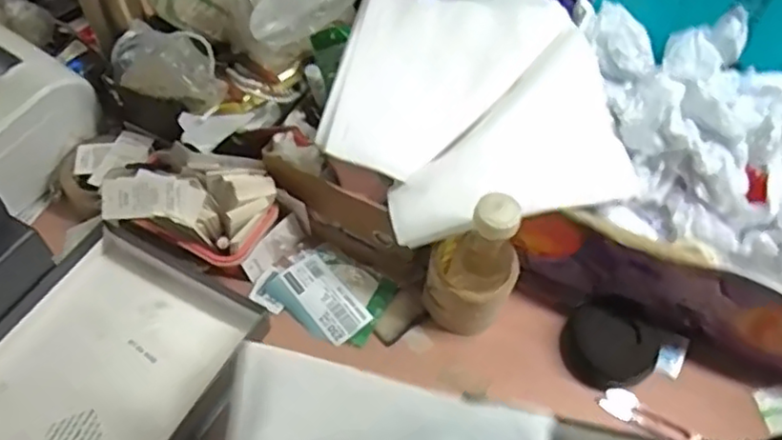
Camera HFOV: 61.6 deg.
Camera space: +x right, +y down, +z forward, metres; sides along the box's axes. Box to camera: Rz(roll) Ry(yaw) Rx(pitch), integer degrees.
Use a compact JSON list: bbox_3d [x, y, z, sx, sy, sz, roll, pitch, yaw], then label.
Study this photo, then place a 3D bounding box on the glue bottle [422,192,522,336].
[{"bbox_3d":[0.081,0.039,0.637,0.086,0.176,0.075,27,59,13],"label":"glue bottle"}]

